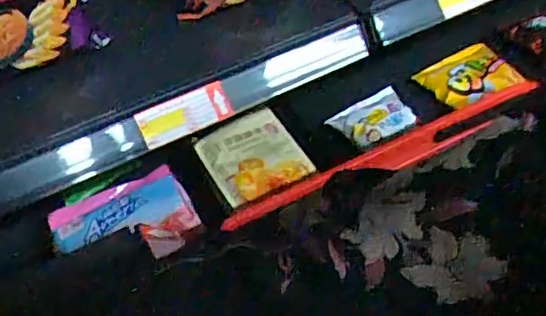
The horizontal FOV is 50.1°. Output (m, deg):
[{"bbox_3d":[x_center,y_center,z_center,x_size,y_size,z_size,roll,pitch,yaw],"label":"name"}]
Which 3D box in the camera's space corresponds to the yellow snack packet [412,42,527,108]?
[{"bbox_3d":[0.326,-0.135,0.975,0.135,0.034,0.108,-21,50,-13],"label":"yellow snack packet"}]

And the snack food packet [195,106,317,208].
[{"bbox_3d":[-0.027,-0.005,0.852,0.138,0.041,0.141,-27,52,-17],"label":"snack food packet"}]

